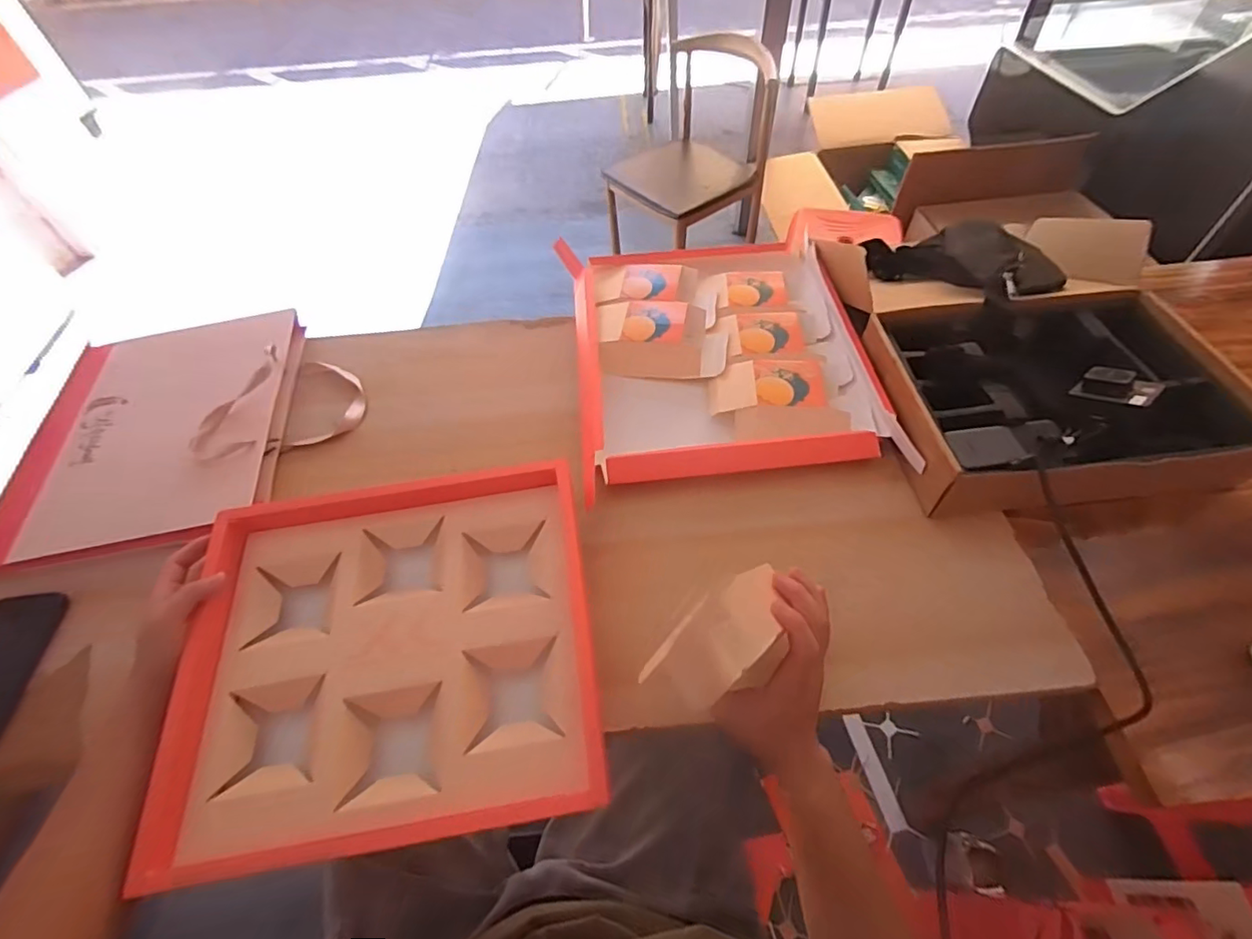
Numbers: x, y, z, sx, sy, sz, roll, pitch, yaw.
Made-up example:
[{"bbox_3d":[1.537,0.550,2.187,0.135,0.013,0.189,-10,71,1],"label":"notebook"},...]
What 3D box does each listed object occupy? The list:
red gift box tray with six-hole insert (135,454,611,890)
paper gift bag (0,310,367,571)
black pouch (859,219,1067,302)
[{"bbox_3d":[-0.211,0.150,0.507,0.352,0.060,0.344,-10,54,-3],"label":"red gift box tray with six-hole insert"},{"bbox_3d":[-0.576,-0.069,0.746,0.403,0.060,0.401,-9,54,-3],"label":"paper gift bag"},{"bbox_3d":[0.512,-0.321,0.840,0.143,0.080,0.285,-16,29,-7],"label":"black pouch"}]

